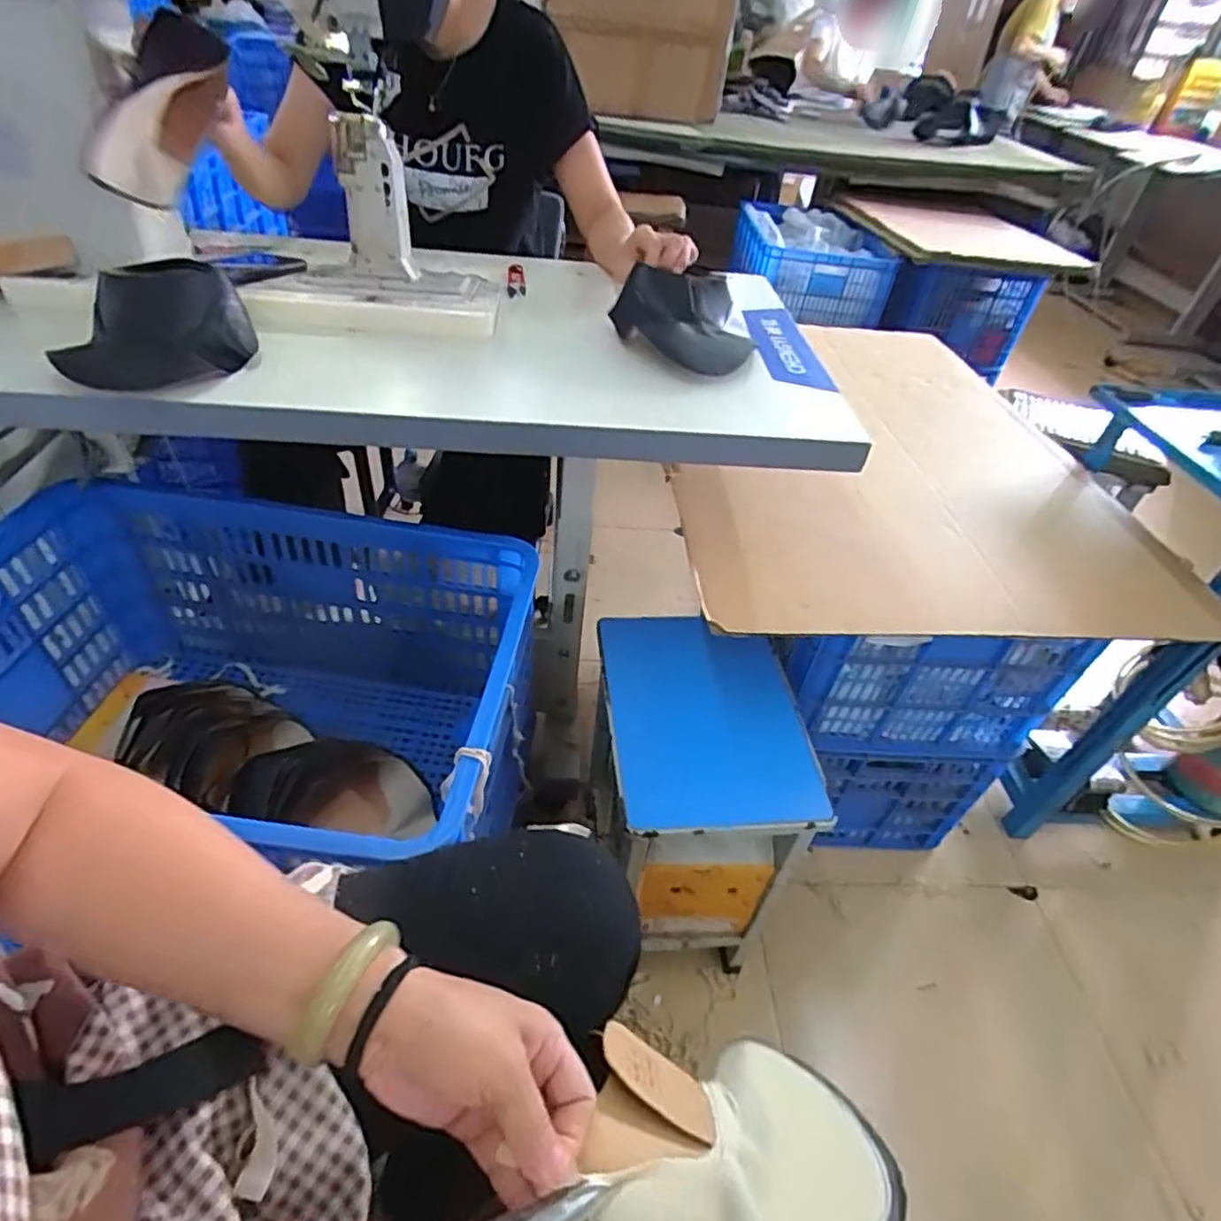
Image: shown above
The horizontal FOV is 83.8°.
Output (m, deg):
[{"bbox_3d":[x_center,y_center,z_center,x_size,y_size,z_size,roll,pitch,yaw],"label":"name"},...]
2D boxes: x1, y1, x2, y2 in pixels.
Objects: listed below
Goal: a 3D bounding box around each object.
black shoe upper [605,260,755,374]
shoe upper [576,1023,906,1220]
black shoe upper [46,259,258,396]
[{"bbox_3d":[0.089,-0.357,0.830,0.171,0.068,0.143,10,42,3],"label":"black shoe upper"},{"bbox_3d":[0.058,0.289,0.364,0.195,0.056,0.132,16,12,-24],"label":"shoe upper"},{"bbox_3d":[-0.444,-0.285,0.678,0.152,0.061,0.183,-1,42,-9],"label":"black shoe upper"}]

